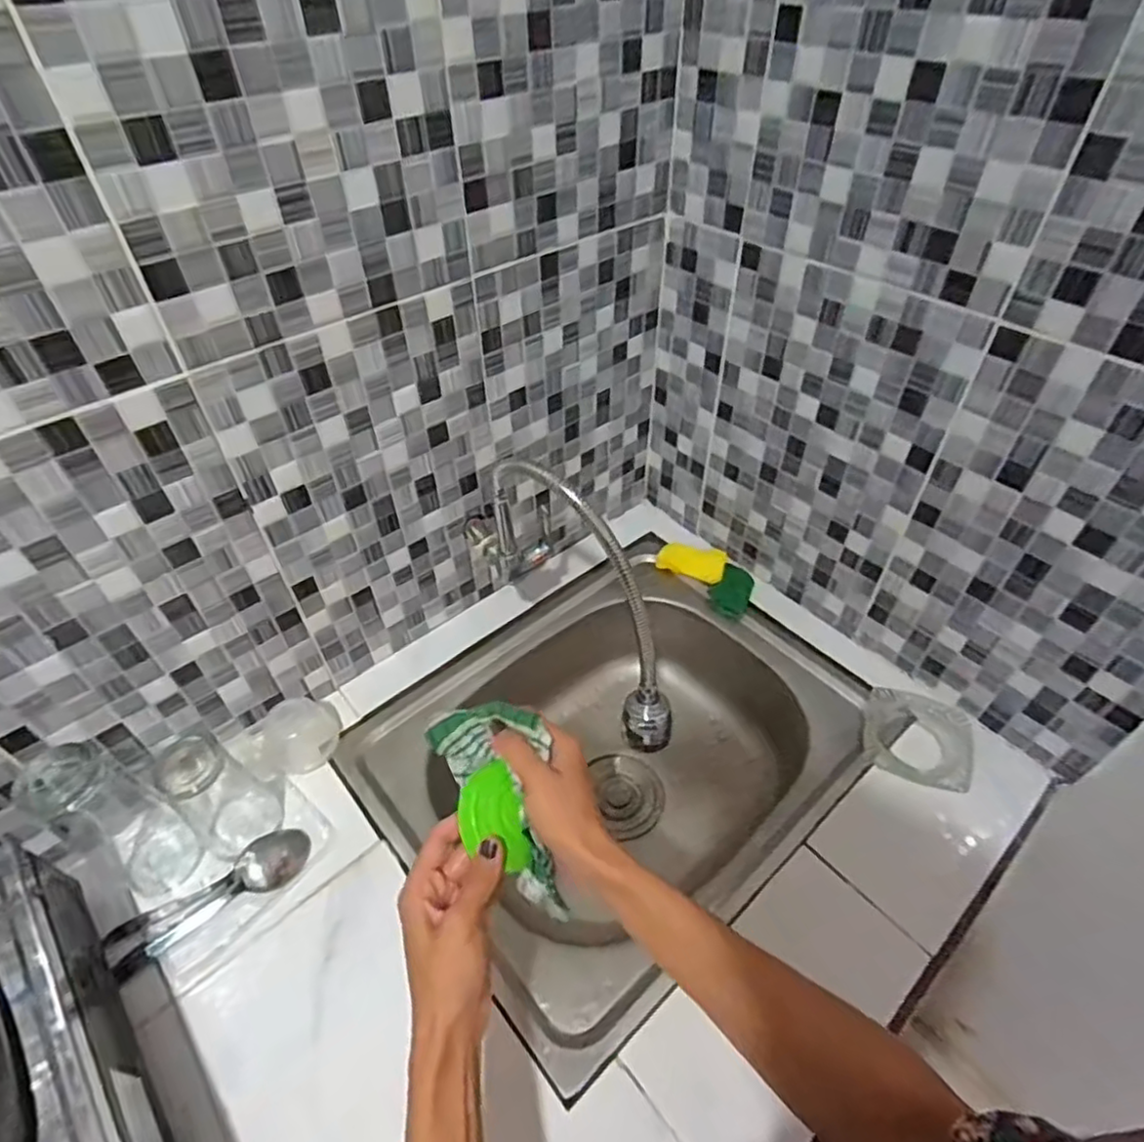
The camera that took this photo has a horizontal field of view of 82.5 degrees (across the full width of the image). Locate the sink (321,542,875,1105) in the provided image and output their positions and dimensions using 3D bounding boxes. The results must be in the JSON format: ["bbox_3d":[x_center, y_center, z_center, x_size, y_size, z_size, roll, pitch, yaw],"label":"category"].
[{"bbox_3d":[0.048,0.222,0.753,0.480,0.184,0.400,-32,53,-26],"label":"sink"}]

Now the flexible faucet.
[{"bbox_3d":[-0.011,-0.001,0.642,0.062,0.246,0.312,-27,51,-23],"label":"flexible faucet"}]

